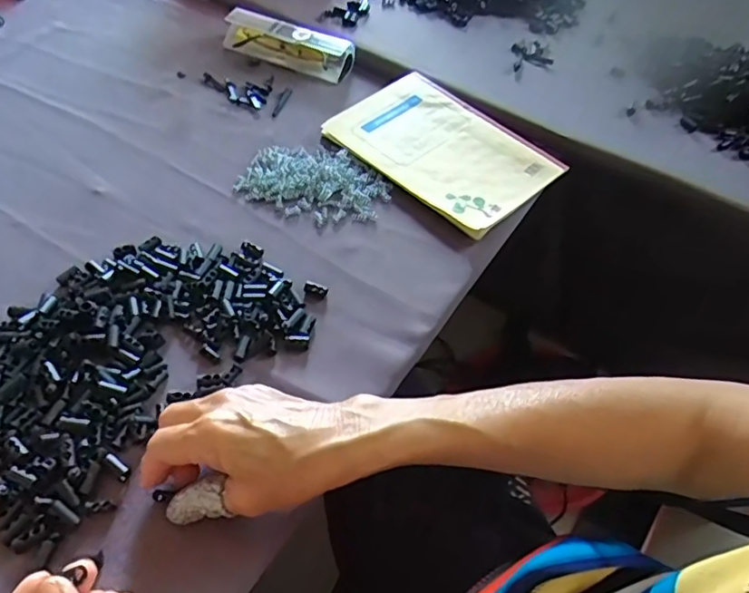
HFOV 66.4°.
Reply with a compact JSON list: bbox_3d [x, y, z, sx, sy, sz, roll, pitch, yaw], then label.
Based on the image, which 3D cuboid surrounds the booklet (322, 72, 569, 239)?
[{"bbox_3d":[0.068,-0.150,0.566,0.205,0.007,0.145,38,59,24],"label":"booklet"}]

